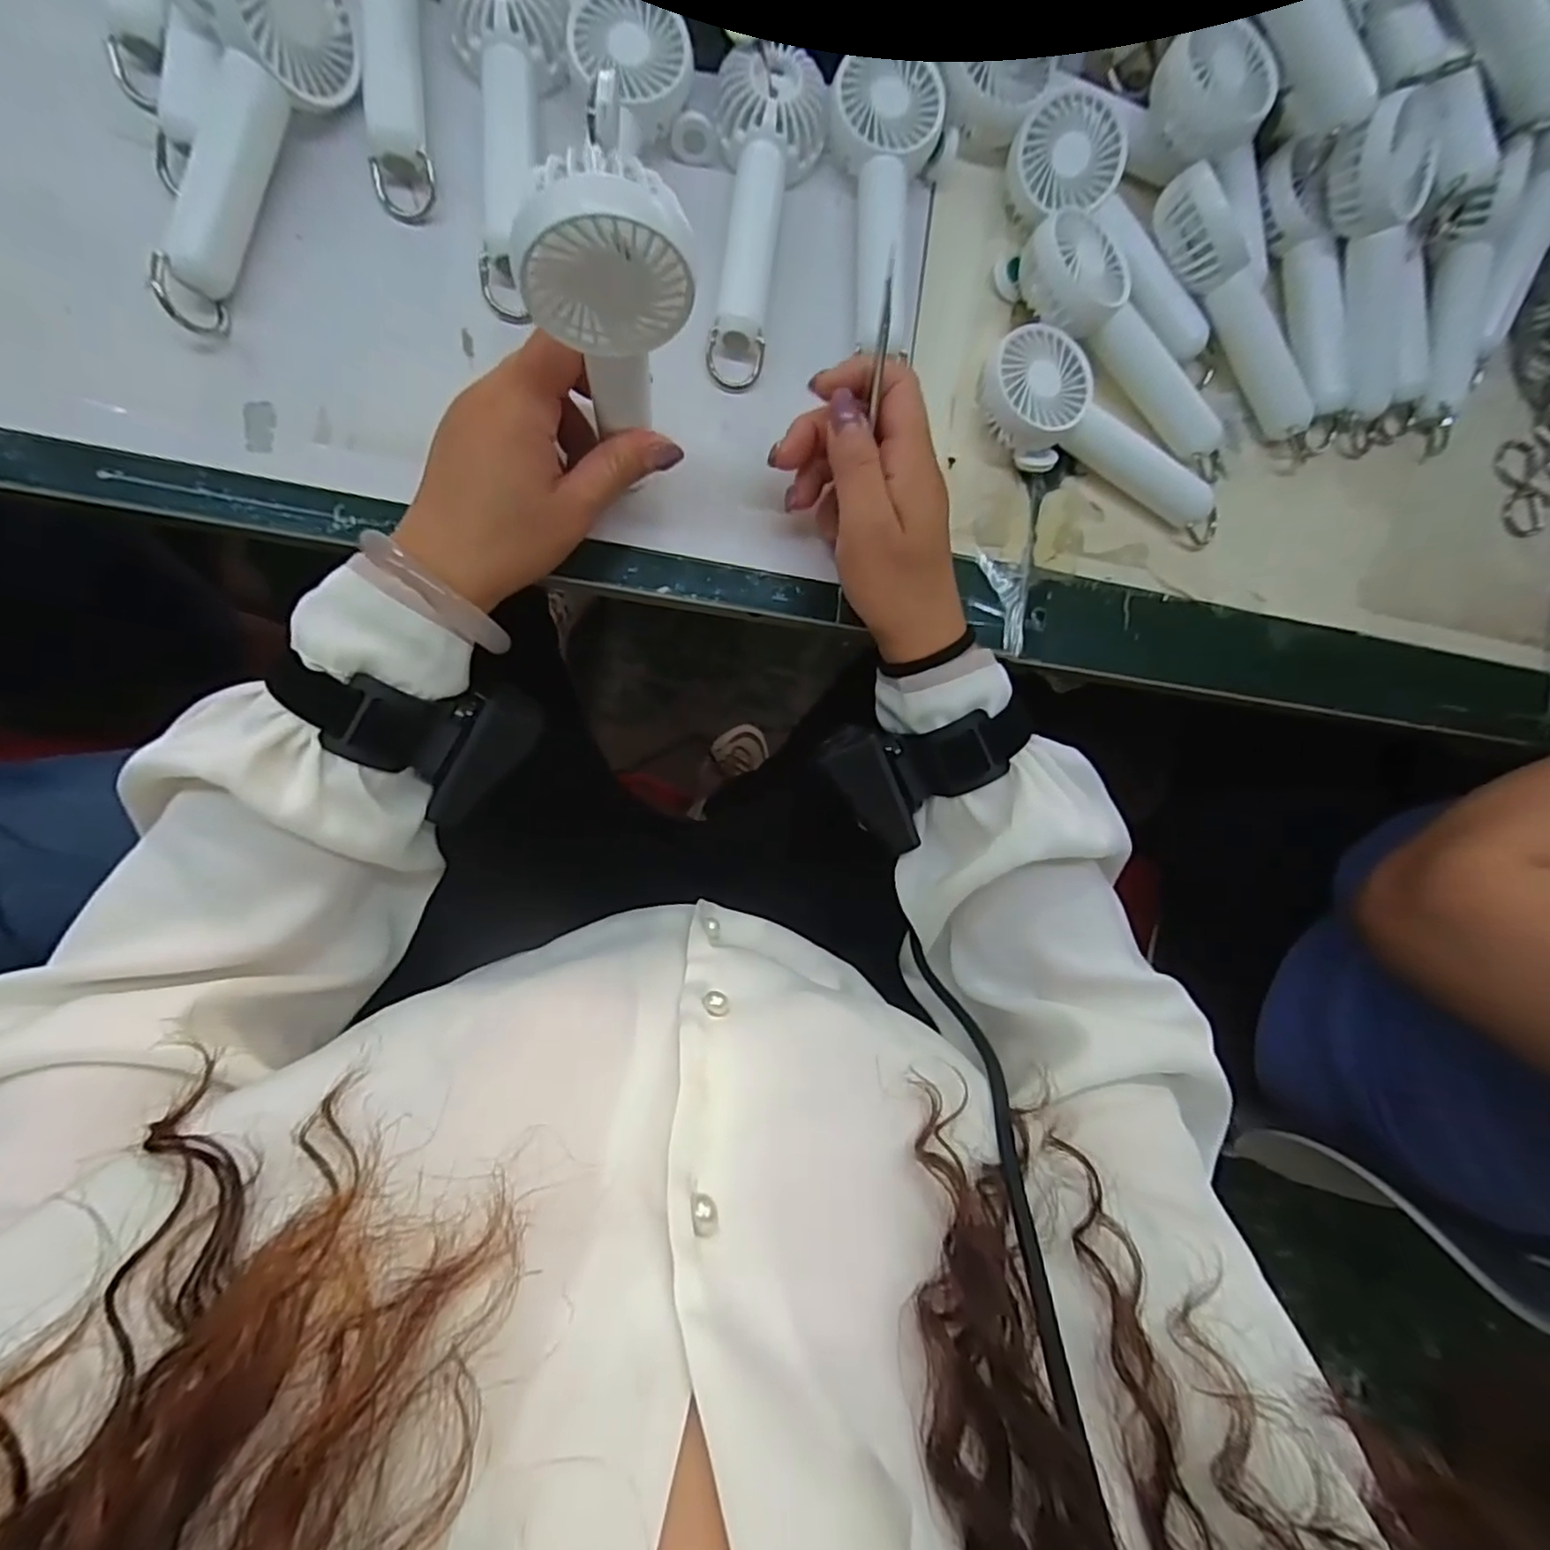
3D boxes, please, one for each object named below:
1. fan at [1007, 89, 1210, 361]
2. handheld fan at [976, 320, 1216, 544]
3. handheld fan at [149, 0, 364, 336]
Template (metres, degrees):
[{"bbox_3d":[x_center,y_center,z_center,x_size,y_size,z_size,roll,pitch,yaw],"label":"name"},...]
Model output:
[{"bbox_3d":[0.180,-0.285,0.361,0.050,0.032,0.145,-40,93,-8],"label":"fan"},{"bbox_3d":[0.178,-0.174,0.365,0.159,0.029,0.053,34,83,-6],"label":"handheld fan"},{"bbox_3d":[-0.227,-0.282,0.287,0.032,0.048,0.175,22,84,-7],"label":"handheld fan"}]

